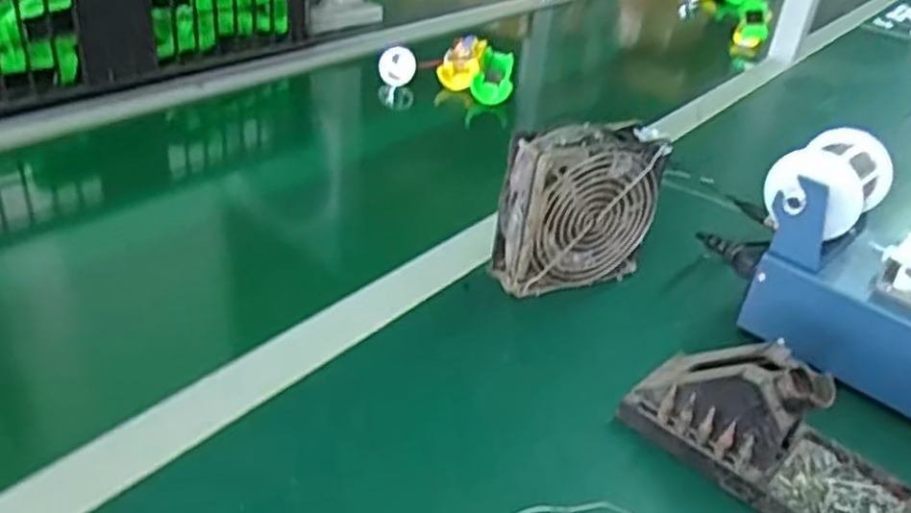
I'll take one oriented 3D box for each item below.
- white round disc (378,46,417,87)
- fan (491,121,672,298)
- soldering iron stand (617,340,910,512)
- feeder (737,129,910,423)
[{"bbox_3d":[-0.075,-0.247,0.986,0.051,0.049,0.015,14,20,12],"label":"white round disc"},{"bbox_3d":[0.094,-0.035,0.585,0.124,0.128,0.045,-11,36,-26],"label":"fan"},{"bbox_3d":[0.187,0.099,0.444,0.156,0.072,0.077,30,39,33],"label":"soldering iron stand"},{"bbox_3d":[0.310,0.019,0.528,0.192,0.139,0.106,31,39,34],"label":"feeder"}]

